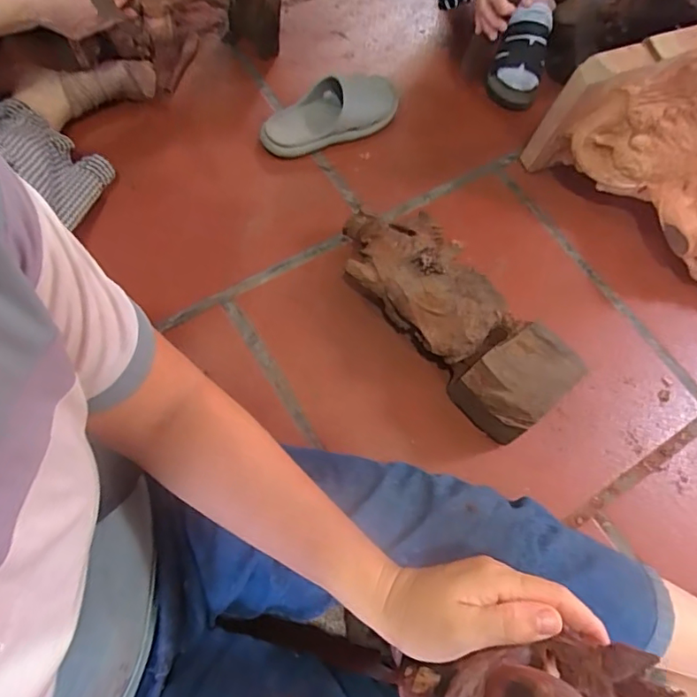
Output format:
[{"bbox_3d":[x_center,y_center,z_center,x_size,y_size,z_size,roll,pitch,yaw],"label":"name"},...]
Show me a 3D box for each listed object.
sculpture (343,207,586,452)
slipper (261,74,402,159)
[{"bbox_3d":[0.135,-0.049,0.737,0.137,0.097,0.369,-37,75,-18],"label":"sculpture"},{"bbox_3d":[-0.027,-0.399,0.896,0.256,0.054,0.103,-24,72,-14],"label":"slipper"}]

